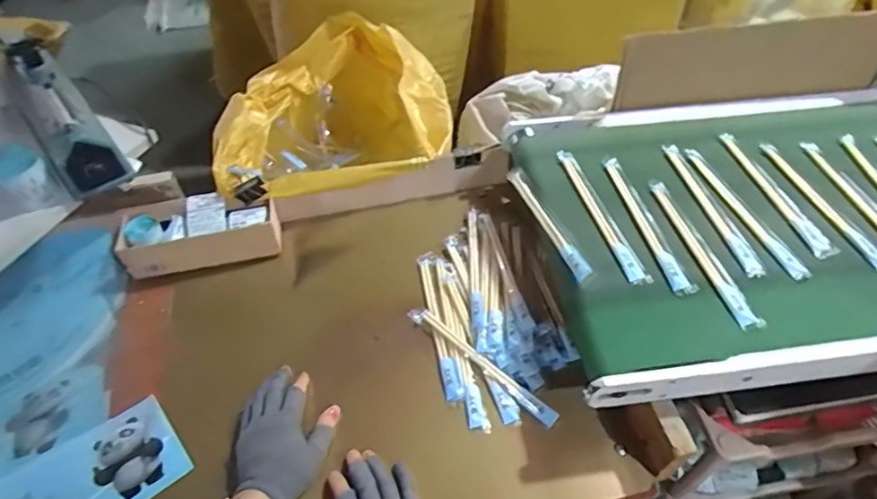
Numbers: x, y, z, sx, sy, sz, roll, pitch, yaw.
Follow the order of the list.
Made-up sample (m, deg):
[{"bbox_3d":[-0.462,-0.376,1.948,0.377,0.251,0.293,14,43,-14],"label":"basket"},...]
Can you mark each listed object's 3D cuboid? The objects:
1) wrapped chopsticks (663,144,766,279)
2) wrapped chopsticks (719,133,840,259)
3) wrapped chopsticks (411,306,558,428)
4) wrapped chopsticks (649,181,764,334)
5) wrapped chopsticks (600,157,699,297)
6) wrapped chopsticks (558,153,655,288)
[{"bbox_3d":[0.336,-0.055,0.668,0.023,0.009,0.226,-8,49,-6],"label":"wrapped chopsticks"},{"bbox_3d":[0.419,-0.075,0.682,0.029,0.008,0.220,-11,50,-8],"label":"wrapped chopsticks"},{"bbox_3d":[0.050,0.137,0.660,0.221,0.011,0.021,34,58,27],"label":"wrapped chopsticks"},{"bbox_3d":[0.300,-0.005,0.627,0.026,0.009,0.228,-10,49,-7],"label":"wrapped chopsticks"},{"bbox_3d":[0.250,-0.038,0.658,0.026,0.009,0.228,-8,49,-5],"label":"wrapped chopsticks"},{"bbox_3d":[0.197,-0.048,0.669,0.026,0.005,0.228,-11,49,-8],"label":"wrapped chopsticks"}]

